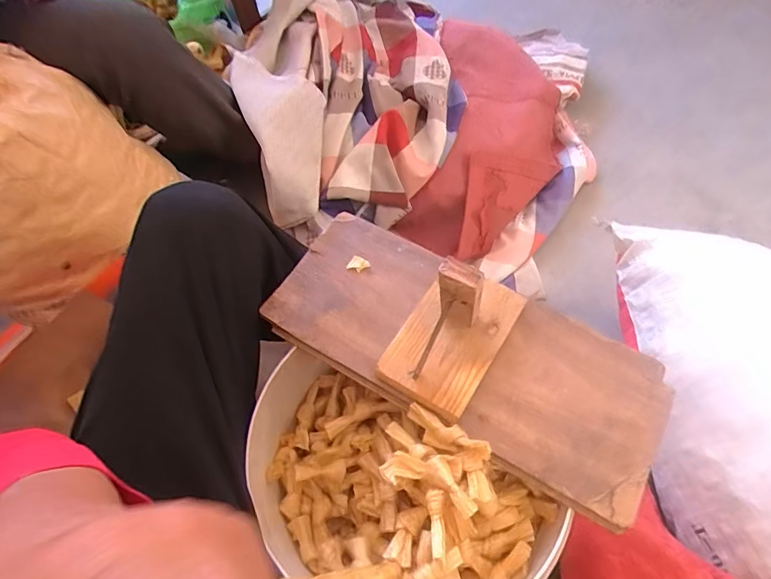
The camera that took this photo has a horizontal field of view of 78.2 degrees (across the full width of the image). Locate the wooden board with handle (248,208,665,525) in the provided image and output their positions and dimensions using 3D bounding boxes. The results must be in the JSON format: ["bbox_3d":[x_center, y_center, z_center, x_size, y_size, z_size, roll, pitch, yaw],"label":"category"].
[{"bbox_3d":[0.066,0.027,0.418,0.377,0.125,0.155,26,66,17],"label":"wooden board with handle"}]

